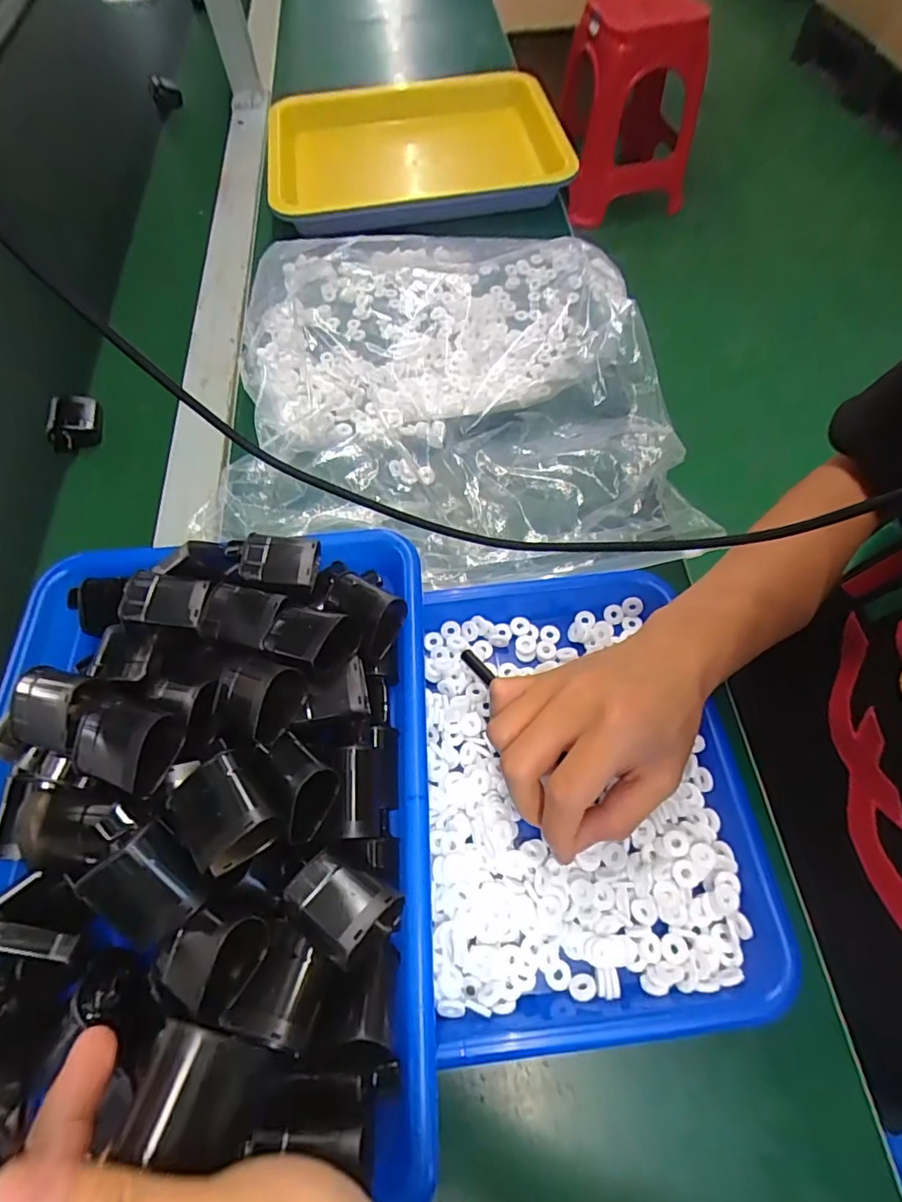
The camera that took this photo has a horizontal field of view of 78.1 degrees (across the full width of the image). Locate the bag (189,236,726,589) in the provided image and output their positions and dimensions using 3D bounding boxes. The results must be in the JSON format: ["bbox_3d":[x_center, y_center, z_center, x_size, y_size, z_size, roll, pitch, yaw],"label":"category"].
[{"bbox_3d":[-0.007,-0.194,0.465,0.349,0.046,0.397,-5,62,-1],"label":"bag"}]

